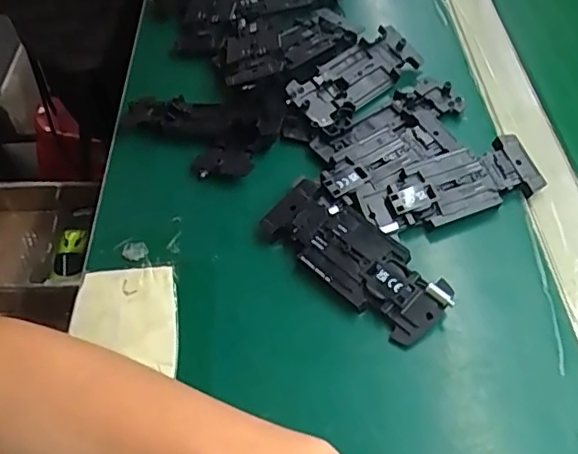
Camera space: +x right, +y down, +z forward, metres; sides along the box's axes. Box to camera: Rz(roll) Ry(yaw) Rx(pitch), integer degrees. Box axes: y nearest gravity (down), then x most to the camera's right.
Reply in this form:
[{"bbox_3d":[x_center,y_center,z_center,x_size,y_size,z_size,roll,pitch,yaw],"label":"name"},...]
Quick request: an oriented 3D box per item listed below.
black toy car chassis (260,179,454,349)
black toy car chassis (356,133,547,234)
[{"bbox_3d":[0.041,0.018,0.362,0.048,0.016,0.124,-38,59,-25],"label":"black toy car chassis"},{"bbox_3d":[0.111,-0.029,0.401,0.125,0.014,0.045,-17,52,-11],"label":"black toy car chassis"}]

